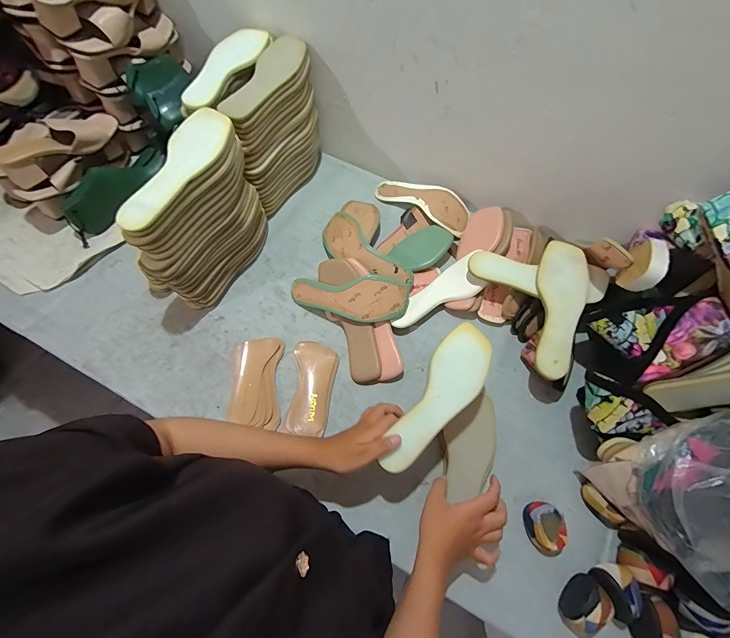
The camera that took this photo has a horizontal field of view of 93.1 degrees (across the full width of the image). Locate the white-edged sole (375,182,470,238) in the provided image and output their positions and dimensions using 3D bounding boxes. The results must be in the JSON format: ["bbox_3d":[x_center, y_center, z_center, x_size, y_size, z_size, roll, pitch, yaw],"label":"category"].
[{"bbox_3d":[0.133,-0.264,0.770,0.219,0.038,0.089,38,71,15],"label":"white-edged sole"}]

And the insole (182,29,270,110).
[{"bbox_3d":[-0.260,-0.462,0.632,0.090,0.015,0.233,25,68,10],"label":"insole"}]

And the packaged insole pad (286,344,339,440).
[{"bbox_3d":[-0.094,0.116,0.602,0.075,0.027,0.159,7,66,2],"label":"packaged insole pad"}]

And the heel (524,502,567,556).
[{"bbox_3d":[0.268,0.311,0.514,0.049,0.037,0.066,11,66,4],"label":"heel"}]

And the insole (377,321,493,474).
[{"bbox_3d":[0.108,0.114,0.496,0.079,0.010,0.238,34,72,13],"label":"insole"}]

